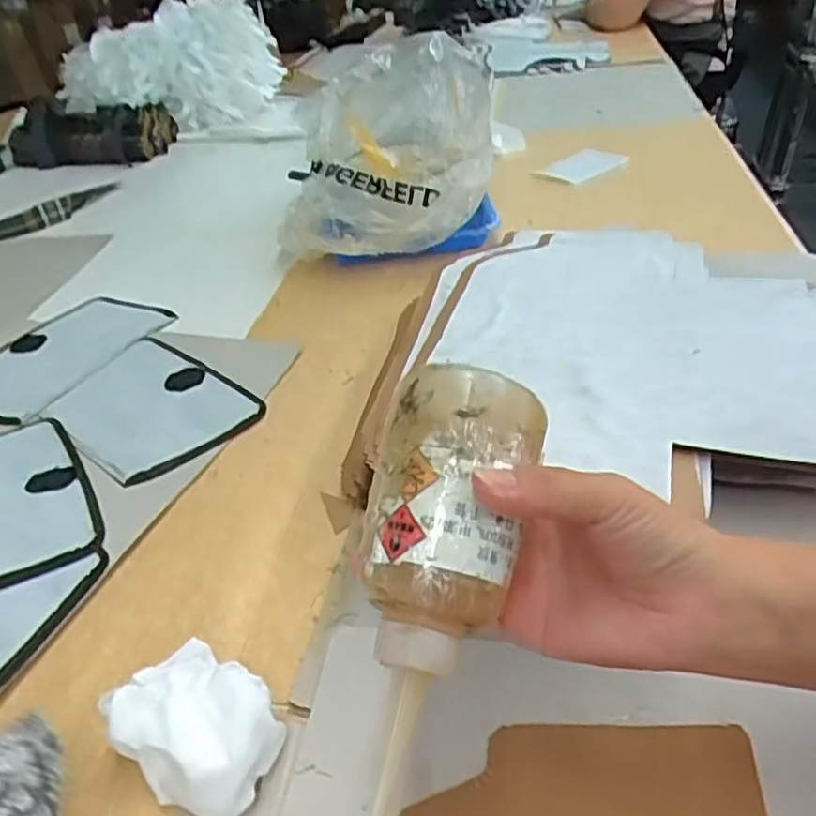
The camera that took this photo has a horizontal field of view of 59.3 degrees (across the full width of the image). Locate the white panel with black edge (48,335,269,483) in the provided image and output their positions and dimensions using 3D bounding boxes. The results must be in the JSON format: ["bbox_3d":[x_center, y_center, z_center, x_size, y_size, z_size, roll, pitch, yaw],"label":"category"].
[{"bbox_3d":[-0.243,-0.003,0.666,0.209,0.011,0.140,26,49,39],"label":"white panel with black edge"}]

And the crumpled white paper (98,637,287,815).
[{"bbox_3d":[-0.109,0.164,0.369,0.083,0.051,0.061,21,43,30],"label":"crumpled white paper"}]

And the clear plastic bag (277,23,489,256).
[{"bbox_3d":[-0.028,-0.320,0.852,0.246,0.196,0.253,0,36,8],"label":"clear plastic bag"}]

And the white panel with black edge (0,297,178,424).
[{"bbox_3d":[-0.367,-0.058,0.759,0.132,0.011,0.224,20,44,25],"label":"white panel with black edge"}]

